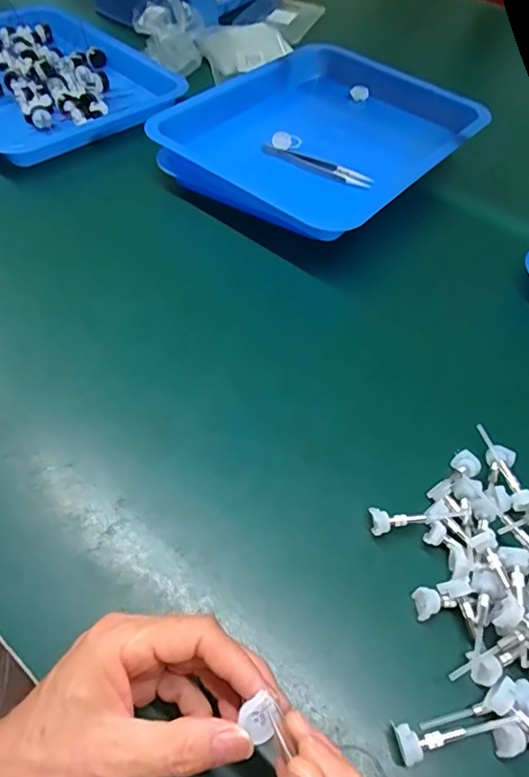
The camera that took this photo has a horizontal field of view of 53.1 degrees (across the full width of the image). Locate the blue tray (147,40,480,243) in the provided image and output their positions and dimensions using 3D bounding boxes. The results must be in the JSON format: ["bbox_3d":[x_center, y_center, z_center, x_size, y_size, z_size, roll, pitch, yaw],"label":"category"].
[{"bbox_3d":[0.070,-0.284,0.606,0.266,0.058,0.319,34,59,19],"label":"blue tray"}]

